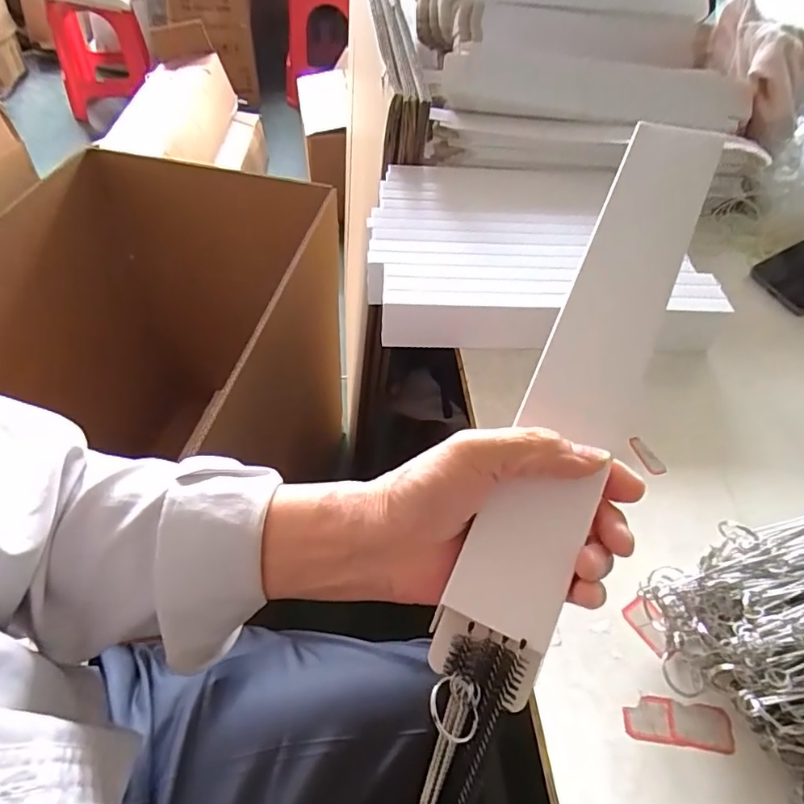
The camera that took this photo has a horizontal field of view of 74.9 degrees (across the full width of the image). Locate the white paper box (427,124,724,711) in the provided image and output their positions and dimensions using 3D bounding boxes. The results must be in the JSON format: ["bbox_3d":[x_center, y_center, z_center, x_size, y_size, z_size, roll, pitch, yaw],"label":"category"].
[{"bbox_3d":[0.098,-0.014,0.275,0.049,0.022,0.312,22,76,14],"label":"white paper box"}]

